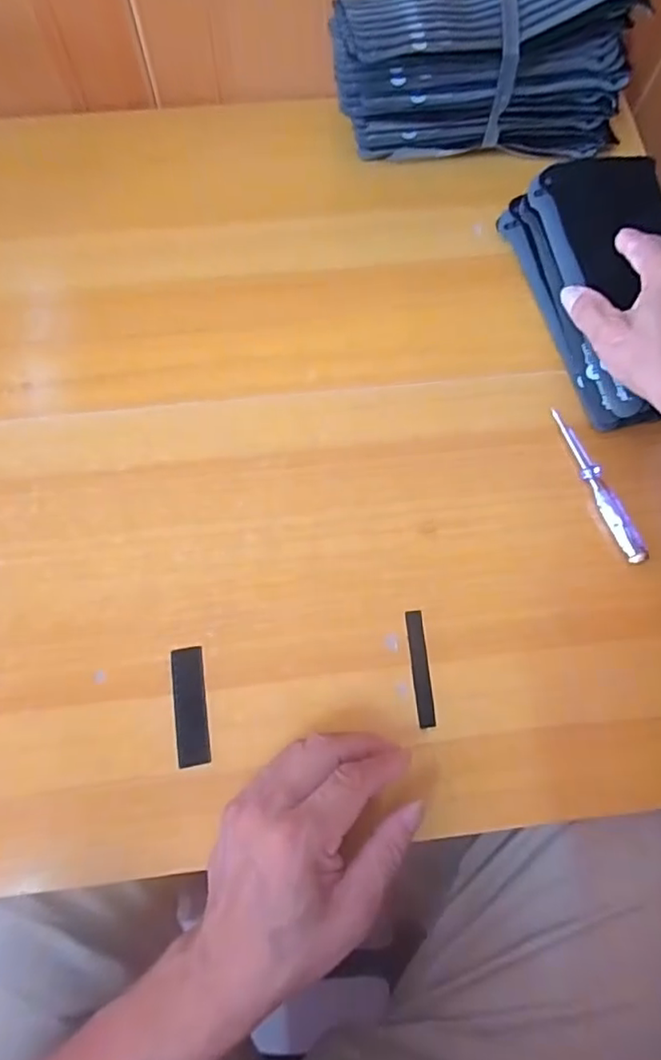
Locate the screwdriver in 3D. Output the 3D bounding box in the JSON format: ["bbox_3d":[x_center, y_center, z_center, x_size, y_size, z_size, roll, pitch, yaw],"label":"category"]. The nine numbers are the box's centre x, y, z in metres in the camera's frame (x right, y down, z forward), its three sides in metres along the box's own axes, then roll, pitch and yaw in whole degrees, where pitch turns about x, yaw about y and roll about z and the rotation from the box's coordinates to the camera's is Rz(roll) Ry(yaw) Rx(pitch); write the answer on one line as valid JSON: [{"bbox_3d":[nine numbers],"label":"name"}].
[{"bbox_3d":[0.183,-0.032,0.400,0.013,0.008,0.117,-20,75,-8],"label":"screwdriver"}]

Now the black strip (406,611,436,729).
[{"bbox_3d":[0.057,0.086,0.366,0.011,0.004,0.070,-4,73,-3],"label":"black strip"}]

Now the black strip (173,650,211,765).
[{"bbox_3d":[-0.085,0.107,0.355,0.019,0.004,0.069,-7,73,-4],"label":"black strip"}]

